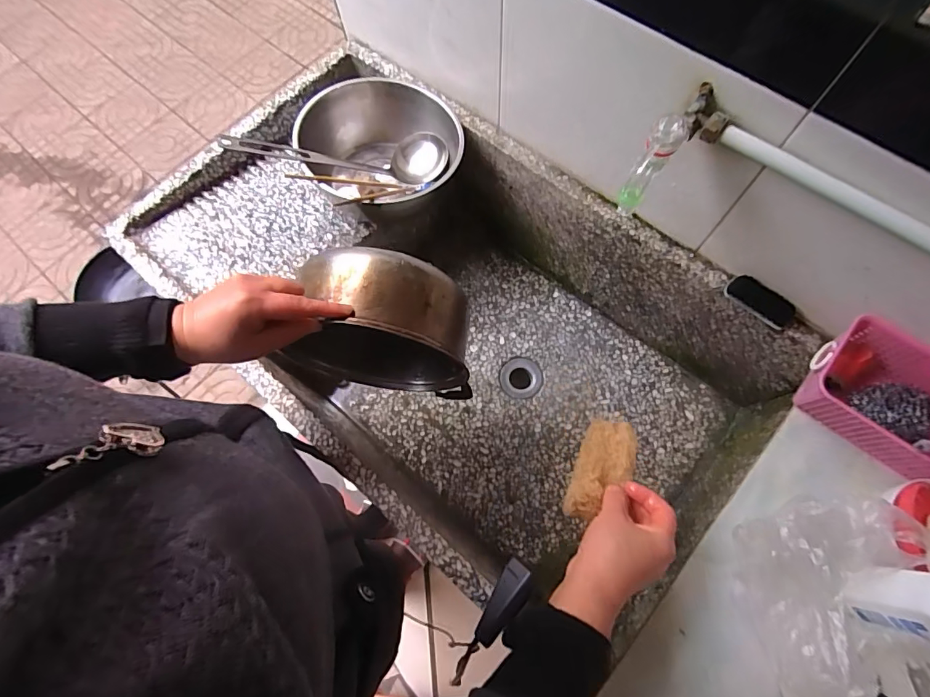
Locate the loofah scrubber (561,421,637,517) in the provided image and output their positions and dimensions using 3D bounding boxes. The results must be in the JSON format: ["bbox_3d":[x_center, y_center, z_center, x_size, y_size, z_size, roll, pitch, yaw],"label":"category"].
[{"bbox_3d":[0.138,0.122,0.470,0.053,0.025,0.109,32,70,13],"label":"loofah scrubber"}]

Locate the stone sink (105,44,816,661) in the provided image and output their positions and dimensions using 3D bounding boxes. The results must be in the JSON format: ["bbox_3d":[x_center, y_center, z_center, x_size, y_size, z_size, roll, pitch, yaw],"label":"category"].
[{"bbox_3d":[-0.023,-0.038,0.678,0.843,0.219,0.488,41,77,15],"label":"stone sink"}]

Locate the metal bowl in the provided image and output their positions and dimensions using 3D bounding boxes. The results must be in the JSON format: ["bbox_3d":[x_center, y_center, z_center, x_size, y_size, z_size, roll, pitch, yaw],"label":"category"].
[{"bbox_3d":[-0.125,-0.283,0.676,0.199,0.100,0.215,-1,71,2],"label":"metal bowl"}]

